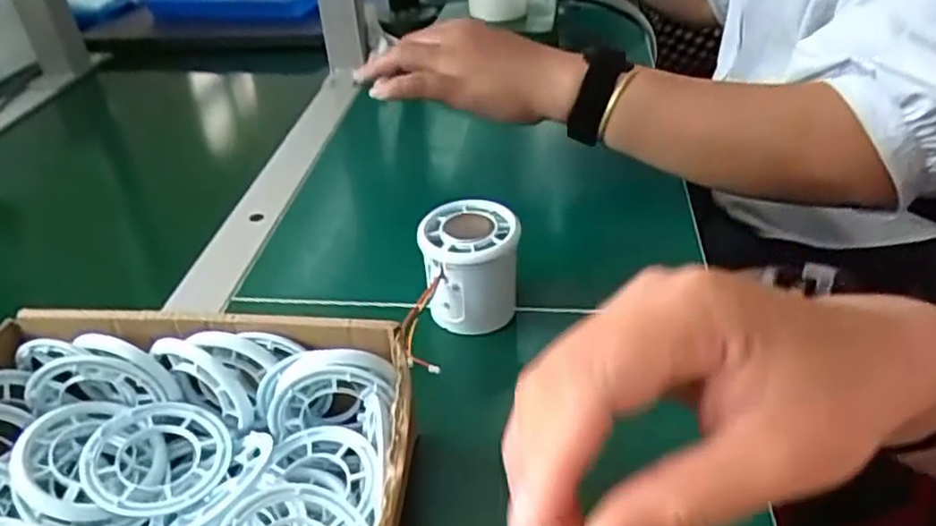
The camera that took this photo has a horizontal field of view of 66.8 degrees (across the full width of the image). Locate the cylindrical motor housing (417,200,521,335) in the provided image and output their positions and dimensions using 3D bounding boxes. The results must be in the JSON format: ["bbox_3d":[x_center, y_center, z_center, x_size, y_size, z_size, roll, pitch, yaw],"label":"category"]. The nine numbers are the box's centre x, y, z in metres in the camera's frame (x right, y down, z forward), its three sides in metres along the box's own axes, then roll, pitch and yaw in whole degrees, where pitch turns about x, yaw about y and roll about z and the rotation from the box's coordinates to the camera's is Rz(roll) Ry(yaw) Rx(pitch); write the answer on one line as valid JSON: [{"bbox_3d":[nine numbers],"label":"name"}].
[{"bbox_3d":[0.002,0.003,0.411,0.053,0.060,0.047,0,36,6],"label":"cylindrical motor housing"}]

